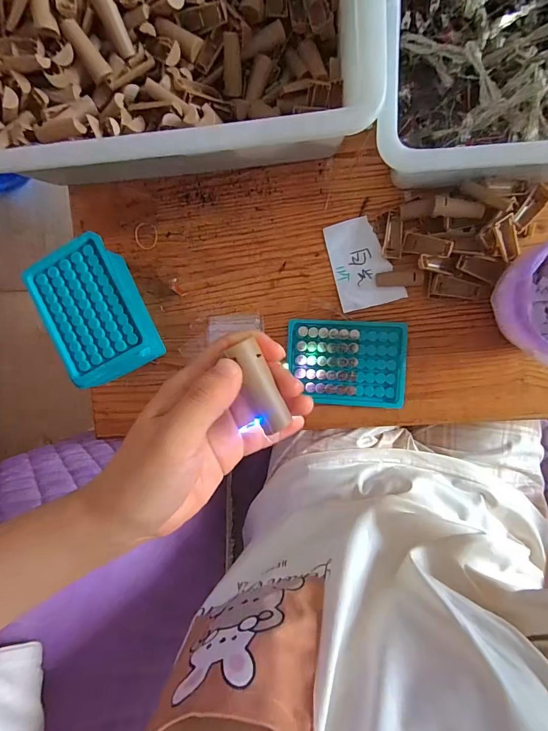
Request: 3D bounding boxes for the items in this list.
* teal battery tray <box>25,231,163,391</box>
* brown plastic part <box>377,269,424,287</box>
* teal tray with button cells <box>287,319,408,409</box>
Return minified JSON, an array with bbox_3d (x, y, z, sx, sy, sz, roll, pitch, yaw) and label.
[{"bbox_3d":[-0.195,-0.058,0.426,0.094,0.075,0.145,-24,91,7],"label":"teal battery tray"},{"bbox_3d":[0.138,-0.095,0.405,0.049,0.008,0.017,0,94,6],"label":"brown plastic part"},{"bbox_3d":[0.082,-0.003,0.425,0.131,0.008,0.095,3,94,6],"label":"teal tray with button cells"}]

